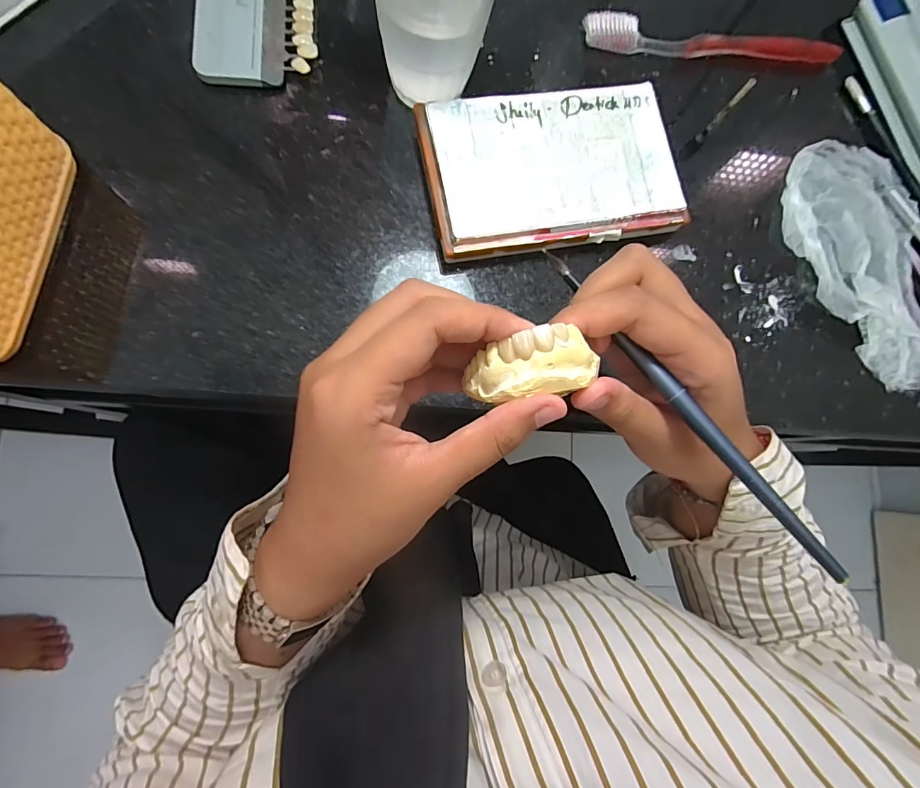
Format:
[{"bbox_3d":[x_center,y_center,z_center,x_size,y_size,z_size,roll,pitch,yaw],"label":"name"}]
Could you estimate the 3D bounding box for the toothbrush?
[{"bbox_3d":[0.177,-0.241,0.304,0.187,0.014,0.018,1,83,-6],"label":"toothbrush"}]

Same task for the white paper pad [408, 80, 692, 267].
[{"bbox_3d":[0.055,-0.134,0.266,0.148,0.021,0.092,-12,85,-8],"label":"white paper pad"}]

